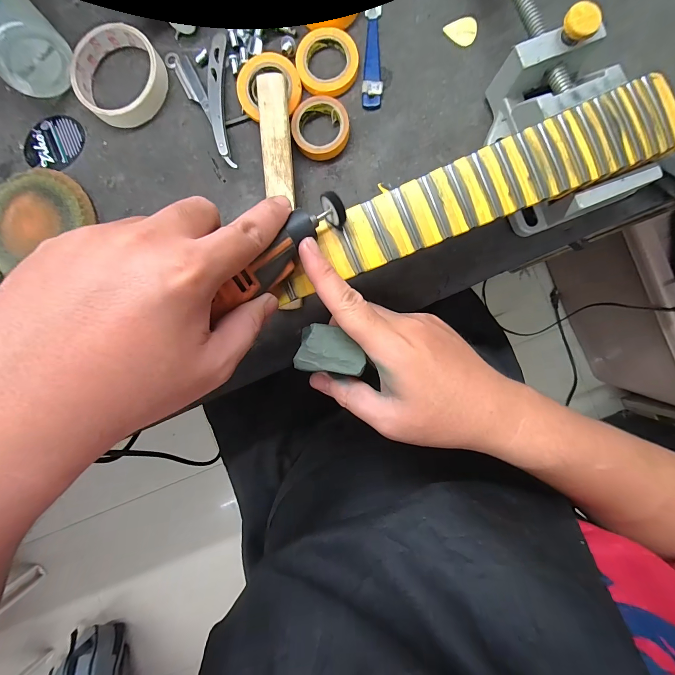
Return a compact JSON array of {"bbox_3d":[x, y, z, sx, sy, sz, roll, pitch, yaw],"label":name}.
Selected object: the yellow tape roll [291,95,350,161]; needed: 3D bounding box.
[{"bbox_3d":[-0.015,-0.192,0.291,0.051,0.013,0.052,0,92,4],"label":"yellow tape roll"}]

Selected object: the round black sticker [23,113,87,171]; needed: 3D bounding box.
[{"bbox_3d":[-0.288,-0.197,0.318,0.054,0.004,0.060,38,94,2],"label":"round black sticker"}]

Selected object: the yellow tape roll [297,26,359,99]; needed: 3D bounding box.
[{"bbox_3d":[-0.010,-0.254,0.289,0.056,0.012,0.058,0,92,4],"label":"yellow tape roll"}]

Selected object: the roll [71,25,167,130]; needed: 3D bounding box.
[{"bbox_3d":[-0.209,-0.251,0.301,0.082,0.019,0.084,0,92,4],"label":"roll"}]

